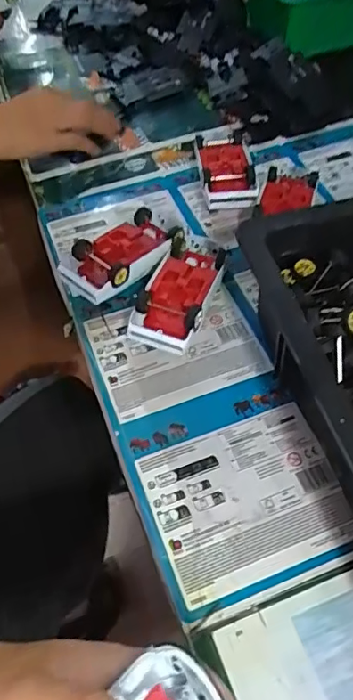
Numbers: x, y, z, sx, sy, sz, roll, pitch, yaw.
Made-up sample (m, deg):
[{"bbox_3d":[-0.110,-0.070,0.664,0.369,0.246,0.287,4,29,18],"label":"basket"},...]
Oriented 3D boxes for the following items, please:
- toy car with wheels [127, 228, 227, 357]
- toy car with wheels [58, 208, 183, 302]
[{"bbox_3d":[0.005,-0.052,0.464,0.056,0.036,0.132,14,54,11],"label":"toy car with wheels"},{"bbox_3d":[-0.048,-0.089,0.492,0.124,0.035,0.072,-37,60,-24],"label":"toy car with wheels"}]

